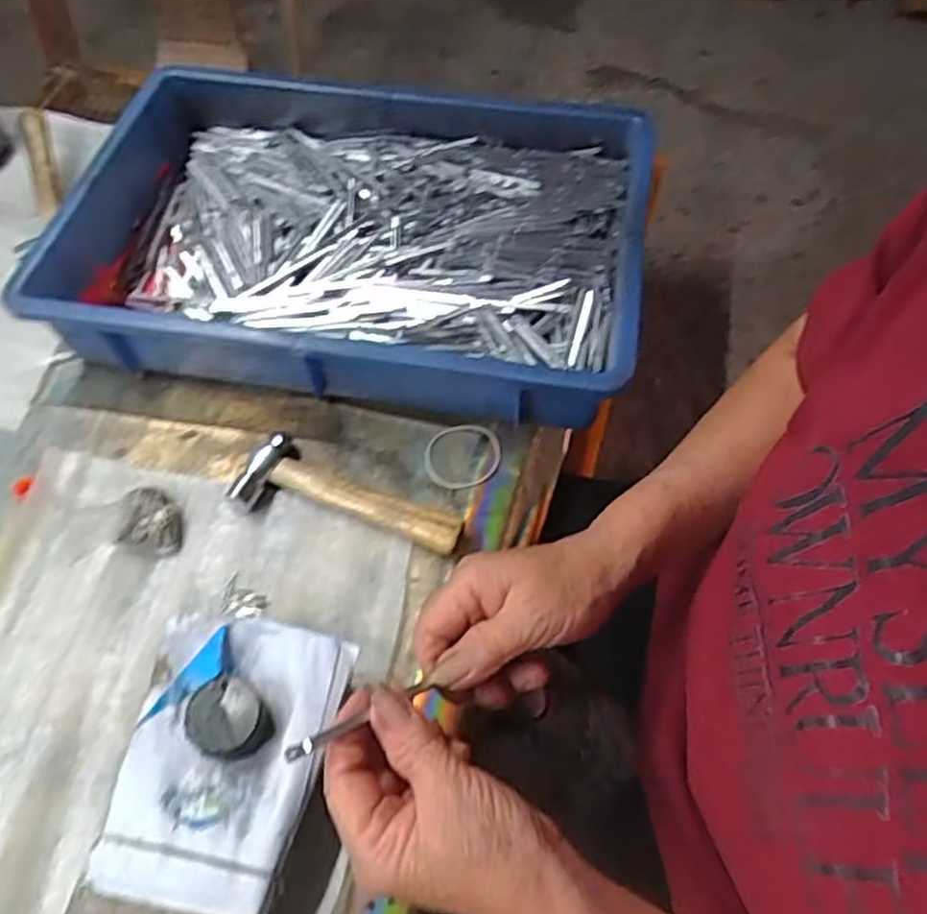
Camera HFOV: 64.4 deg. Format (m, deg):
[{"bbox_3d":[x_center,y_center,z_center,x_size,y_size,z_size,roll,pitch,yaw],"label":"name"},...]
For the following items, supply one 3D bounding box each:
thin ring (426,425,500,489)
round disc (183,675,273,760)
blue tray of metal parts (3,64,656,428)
[{"bbox_3d":[-0.001,-0.001,0.526,0.053,0.005,0.051,-1,59,1],"label":"thin ring"},{"bbox_3d":[-0.123,0.136,0.381,0.041,0.020,0.036,31,64,18],"label":"round disc"},{"bbox_3d":[-0.082,-0.173,0.582,0.430,0.080,0.280,9,59,7],"label":"blue tray of metal parts"}]

